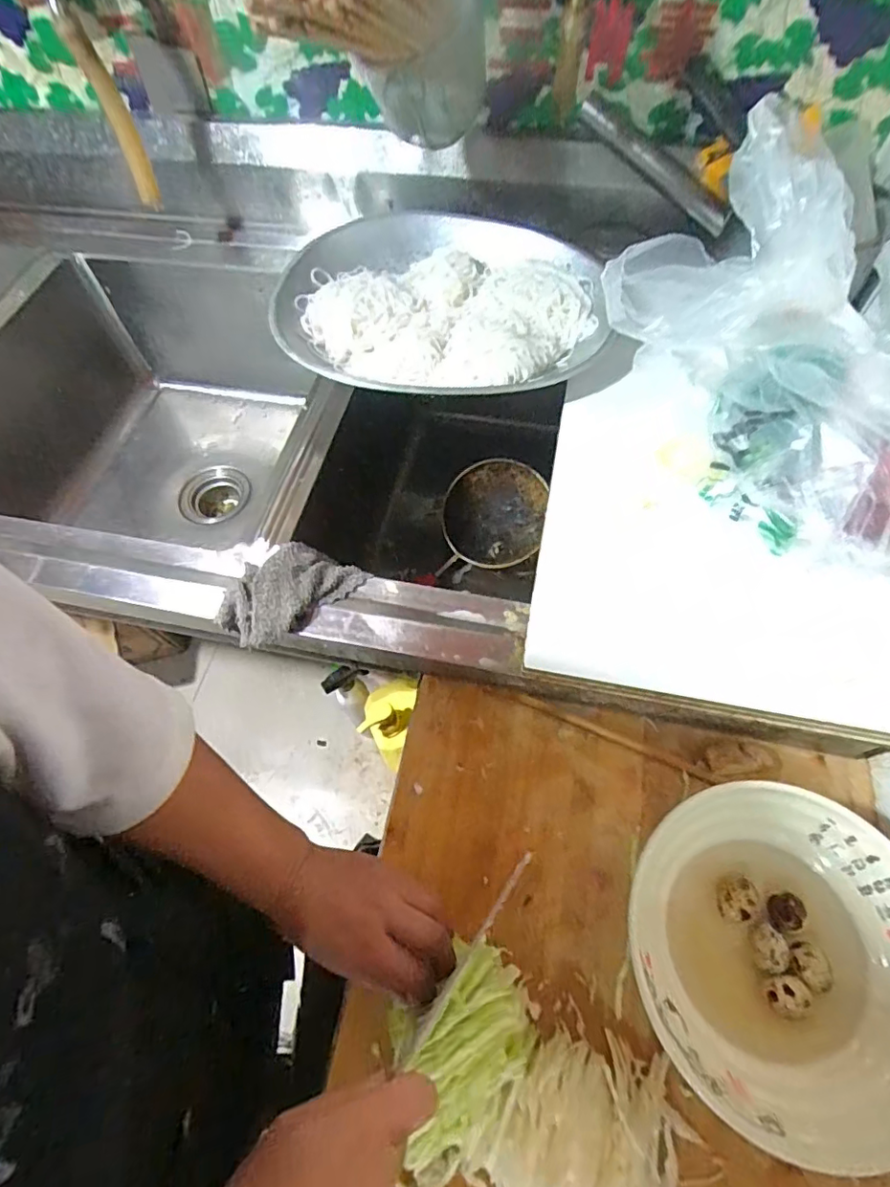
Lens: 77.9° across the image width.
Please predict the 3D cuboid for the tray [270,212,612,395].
[{"bbox_3d":[-0.003,-0.329,0.630,0.367,0.042,0.302,3,62,5],"label":"tray"}]

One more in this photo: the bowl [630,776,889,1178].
[{"bbox_3d":[0.226,0.240,0.377,0.198,0.069,0.193,-1,62,3],"label":"bowl"}]

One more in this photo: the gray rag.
[{"bbox_3d":[-0.148,-0.008,0.502,0.122,0.030,0.087,-40,67,-17],"label":"gray rag"}]

